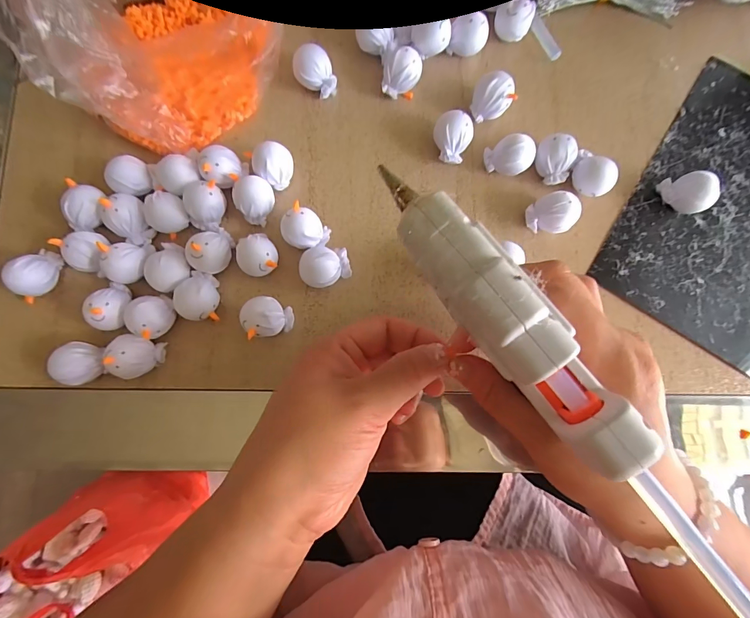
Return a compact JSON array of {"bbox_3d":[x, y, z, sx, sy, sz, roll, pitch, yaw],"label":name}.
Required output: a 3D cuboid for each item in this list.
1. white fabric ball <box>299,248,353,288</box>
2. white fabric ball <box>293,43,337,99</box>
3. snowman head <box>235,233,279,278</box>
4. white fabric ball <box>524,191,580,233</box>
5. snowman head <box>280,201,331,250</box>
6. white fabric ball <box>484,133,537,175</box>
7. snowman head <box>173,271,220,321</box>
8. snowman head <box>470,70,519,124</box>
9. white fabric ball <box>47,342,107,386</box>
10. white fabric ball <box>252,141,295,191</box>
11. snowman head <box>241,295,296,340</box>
[{"bbox_3d":[-0.032,-0.027,0.237,0.030,0.025,0.023,-21,84,-4],"label":"white fabric ball"},{"bbox_3d":[-0.042,-0.163,0.254,0.026,0.027,0.023,-16,83,-3],"label":"white fabric ball"},{"bbox_3d":[-0.074,-0.032,0.238,0.024,0.023,0.024,0,83,-1],"label":"snowman head"},{"bbox_3d":[0.117,-0.062,0.245,0.028,0.025,0.026,0,83,-1],"label":"white fabric ball"},{"bbox_3d":[-0.045,-0.050,0.239,0.026,0.025,0.026,-42,85,-6],"label":"snowman head"},{"bbox_3d":[0.090,-0.103,0.249,0.030,0.026,0.022,28,83,2],"label":"white fabric ball"},{"bbox_3d":[-0.111,-0.008,0.233,0.022,0.025,0.031,-1,83,-1],"label":"snowman head"},{"bbox_3d":[0.081,-0.145,0.254,0.024,0.027,0.022,0,83,-1],"label":"snowman head"},{"bbox_3d":[-0.178,0.033,0.227,0.026,0.023,0.024,0,83,-1],"label":"white fabric ball"},{"bbox_3d":[-0.066,-0.094,0.244,0.025,0.026,0.023,0,83,-1],"label":"white fabric ball"},{"bbox_3d":[-0.067,0.005,0.232,0.028,0.026,0.024,-10,83,-2],"label":"snowman head"}]

